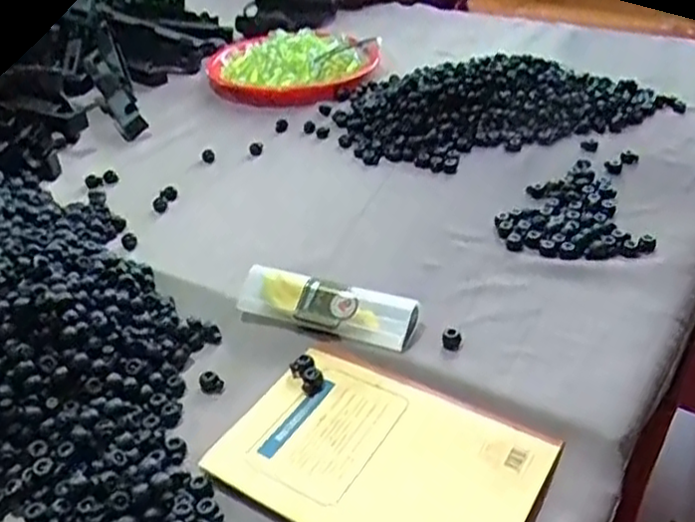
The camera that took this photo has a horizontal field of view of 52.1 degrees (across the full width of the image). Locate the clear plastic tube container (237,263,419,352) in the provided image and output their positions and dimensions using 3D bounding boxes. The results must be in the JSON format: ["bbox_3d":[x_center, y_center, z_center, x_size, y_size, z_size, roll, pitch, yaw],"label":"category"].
[{"bbox_3d":[-0.018,0.038,0.583,0.150,0.033,0.036,12,37,23],"label":"clear plastic tube container"}]

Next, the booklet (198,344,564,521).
[{"bbox_3d":[0.023,0.131,0.479,0.201,0.011,0.140,18,40,29],"label":"booklet"}]

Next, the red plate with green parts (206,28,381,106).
[{"bbox_3d":[-0.080,-0.291,1.038,0.244,0.038,0.239,-3,34,2],"label":"red plate with green parts"}]

